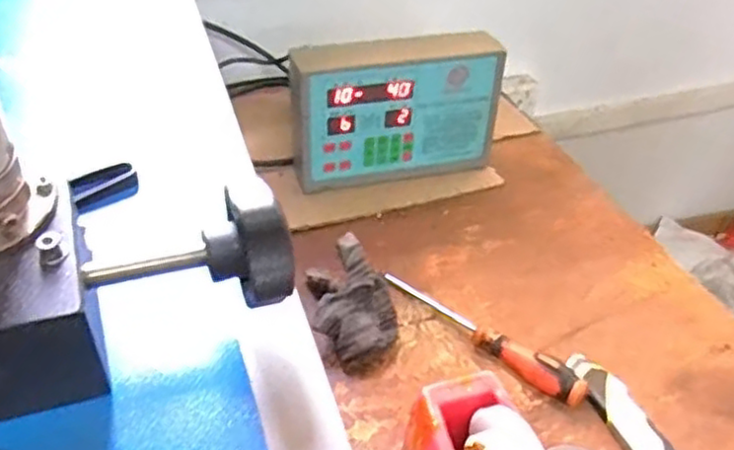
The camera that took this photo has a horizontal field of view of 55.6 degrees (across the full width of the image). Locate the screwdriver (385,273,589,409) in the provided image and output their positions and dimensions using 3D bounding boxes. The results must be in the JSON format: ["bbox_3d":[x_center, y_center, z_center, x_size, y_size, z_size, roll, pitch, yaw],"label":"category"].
[{"bbox_3d":[0.099,0.093,0.628,0.025,0.028,0.216,-30,50,-34],"label":"screwdriver"}]

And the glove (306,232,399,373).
[{"bbox_3d":[-0.010,0.066,0.622,0.073,0.068,0.102,-2,40,-7],"label":"glove"}]

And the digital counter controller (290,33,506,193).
[{"bbox_3d":[0.030,-0.129,0.772,0.230,0.158,0.066,-10,41,-16],"label":"digital counter controller"}]

